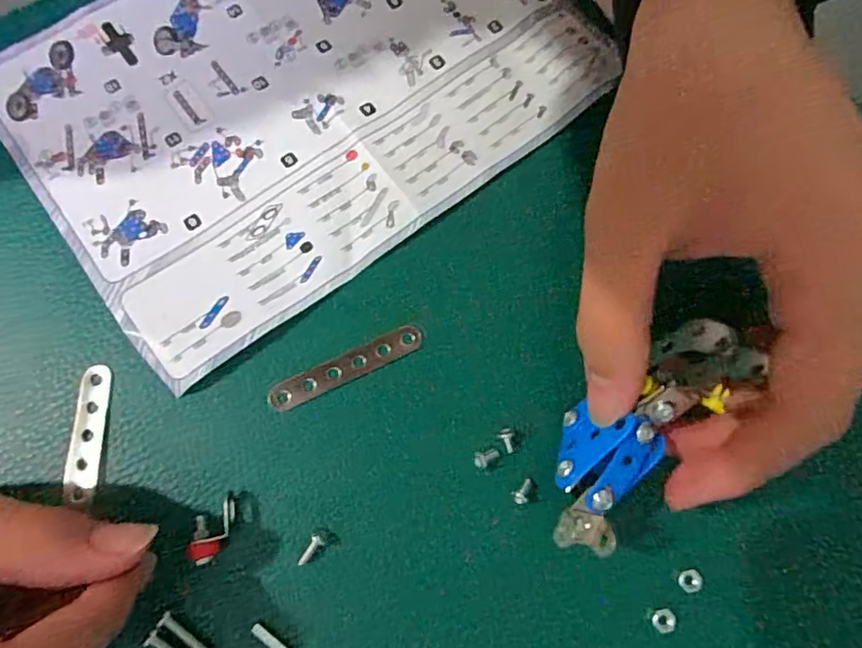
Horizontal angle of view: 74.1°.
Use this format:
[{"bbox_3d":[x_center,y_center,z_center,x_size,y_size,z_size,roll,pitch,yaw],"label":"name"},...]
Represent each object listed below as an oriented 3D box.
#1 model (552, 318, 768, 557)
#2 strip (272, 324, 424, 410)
[{"bbox_3d":[0.063,0.033,0.179,0.030,0.029,0.077,38,96,10],"label":"model"},{"bbox_3d":[-0.032,0.016,0.212,0.059,0.004,0.010,-25,83,-8],"label":"strip"}]

